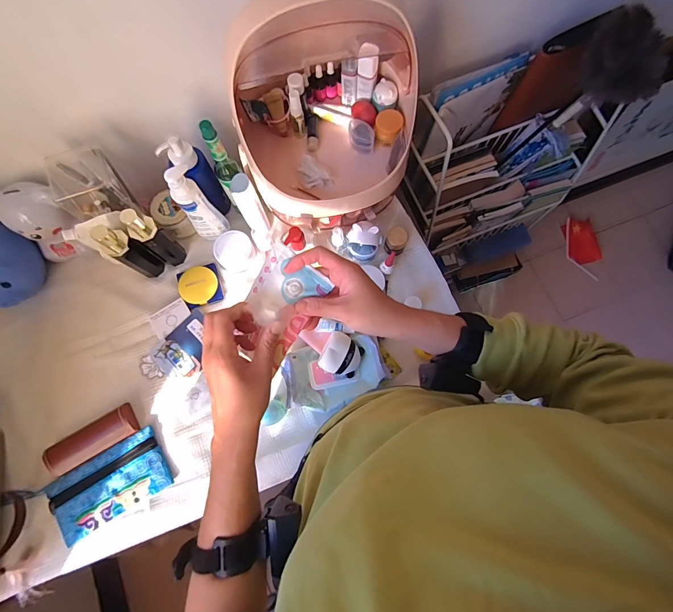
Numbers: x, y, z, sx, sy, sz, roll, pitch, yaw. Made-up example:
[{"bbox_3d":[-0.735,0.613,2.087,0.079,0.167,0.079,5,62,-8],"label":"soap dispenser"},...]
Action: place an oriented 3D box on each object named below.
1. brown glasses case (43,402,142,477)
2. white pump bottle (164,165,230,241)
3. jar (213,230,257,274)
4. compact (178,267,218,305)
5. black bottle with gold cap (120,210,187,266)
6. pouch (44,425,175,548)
[{"bbox_3d":[-0.449,0.249,0.638,0.157,0.033,0.059,-33,78,-8],"label":"brown glasses case"},{"bbox_3d":[-0.255,-0.184,0.647,0.060,0.179,0.040,-37,79,-9],"label":"white pump bottle"},{"bbox_3d":[-0.210,-0.113,0.726,0.076,0.046,0.077,0,76,0],"label":"jar"},{"bbox_3d":[-0.285,-0.043,0.714,0.076,0.023,0.071,0,76,0],"label":"compact"},{"bbox_3d":[-0.347,-0.132,0.660,0.049,0.168,0.046,0,76,0],"label":"black bottle with gold cap"},{"bbox_3d":[-0.410,0.323,0.629,0.202,0.013,0.113,-30,78,-7],"label":"pouch"}]

